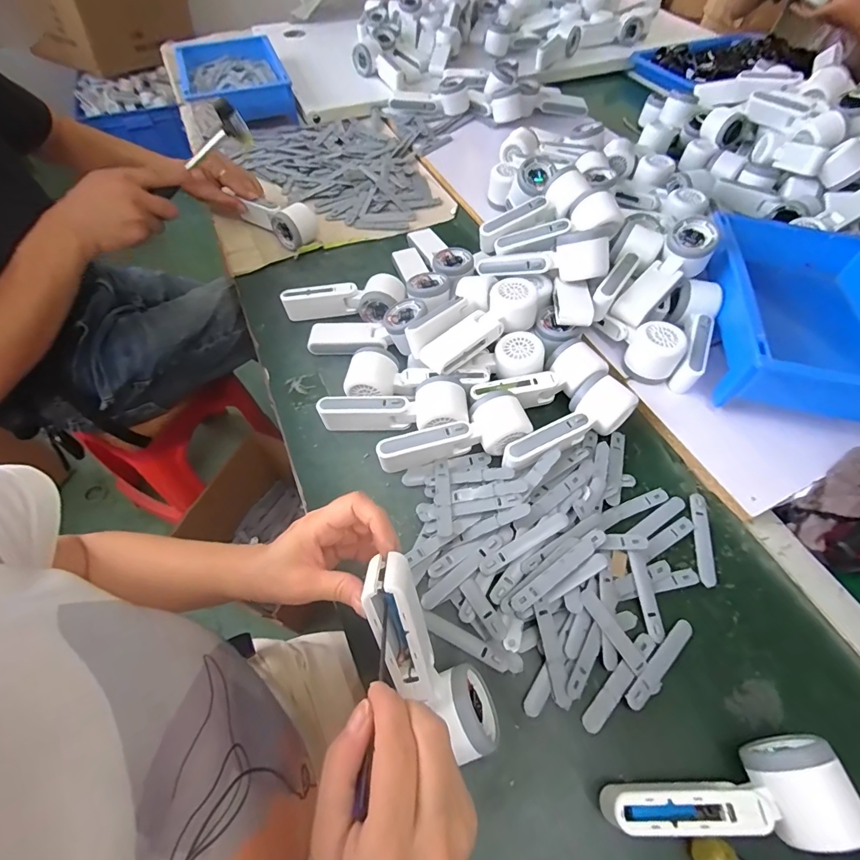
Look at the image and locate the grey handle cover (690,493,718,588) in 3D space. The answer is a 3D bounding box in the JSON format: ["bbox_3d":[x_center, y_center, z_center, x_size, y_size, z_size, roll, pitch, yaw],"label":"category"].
[{"bbox_3d":[0.272,0.107,0.427,0.017,0.004,0.094,10,57,5],"label":"grey handle cover"}]

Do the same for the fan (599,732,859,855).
[{"bbox_3d":[0.204,0.253,0.305,0.157,0.057,0.058,1,57,-1],"label":"fan"}]

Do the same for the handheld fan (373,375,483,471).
[{"bbox_3d":[-0.009,-0.009,0.475,0.105,0.047,0.078,-11,58,-9],"label":"handheld fan"}]

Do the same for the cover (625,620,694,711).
[{"bbox_3d":[0.198,0.198,0.365,0.093,0.009,0.015,-35,64,-21],"label":"cover"}]

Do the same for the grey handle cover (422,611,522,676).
[{"bbox_3d":[0.036,0.188,0.375,0.091,0.006,0.017,21,59,12],"label":"grey handle cover"}]

